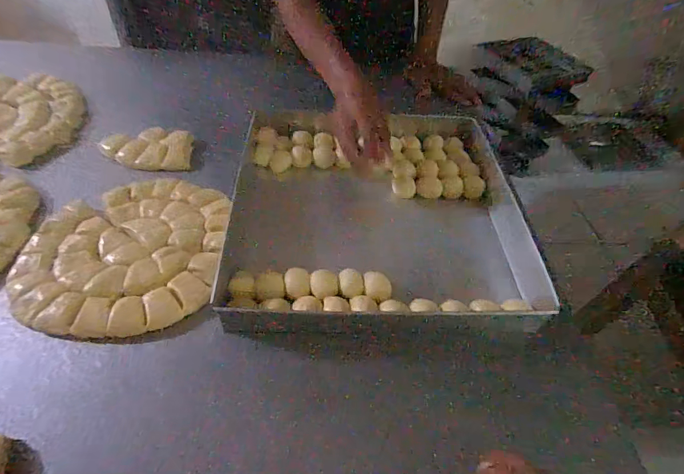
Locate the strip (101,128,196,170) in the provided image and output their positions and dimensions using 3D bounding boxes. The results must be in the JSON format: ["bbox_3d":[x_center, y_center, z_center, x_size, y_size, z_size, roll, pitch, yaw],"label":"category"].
[{"bbox_3d":[-0.342,-0.153,0.650,0.153,0.016,0.095,-2,51,-6],"label":"strip"}]

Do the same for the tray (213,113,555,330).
[{"bbox_3d":[0.059,-0.065,0.579,0.448,0.043,0.465,2,50,-5],"label":"tray"}]

